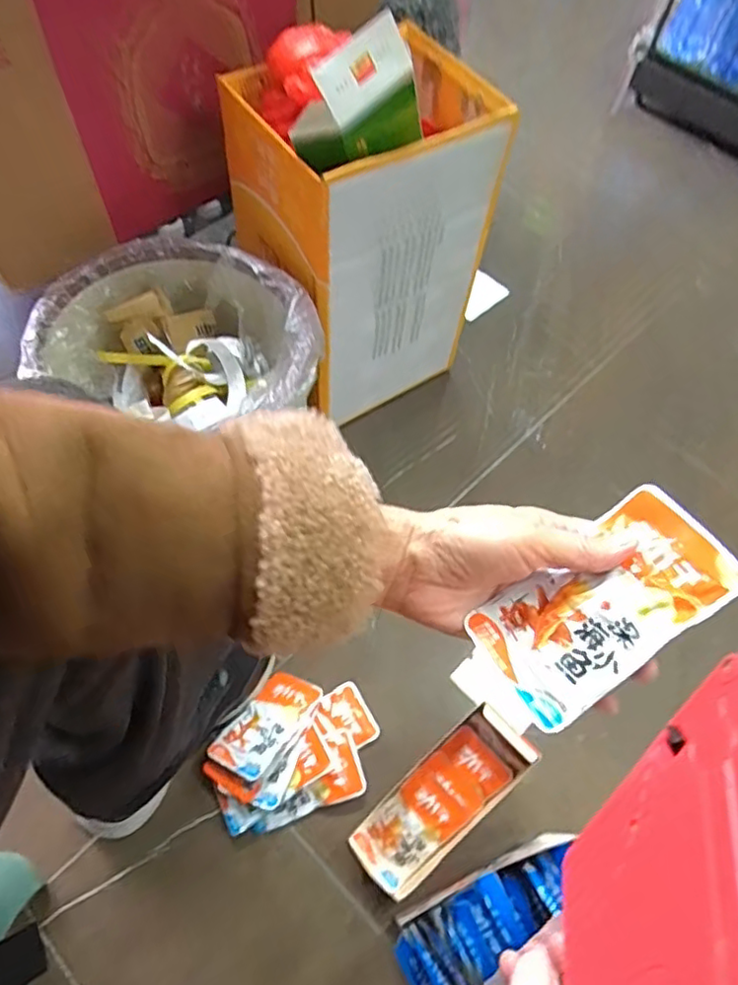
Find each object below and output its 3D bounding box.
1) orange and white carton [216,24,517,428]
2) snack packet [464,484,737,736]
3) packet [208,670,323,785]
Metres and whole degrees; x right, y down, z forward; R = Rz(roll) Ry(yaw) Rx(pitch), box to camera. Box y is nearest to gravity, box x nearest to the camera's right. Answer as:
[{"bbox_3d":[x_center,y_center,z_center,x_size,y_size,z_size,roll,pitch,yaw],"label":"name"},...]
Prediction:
[{"bbox_3d":[-0.012,-0.309,0.810,0.252,0.396,0.208,-25,66,-17],"label":"orange and white carton"},{"bbox_3d":[0.117,0.055,0.312,0.126,0.017,0.065,-35,68,-2],"label":"snack packet"},{"bbox_3d":[-0.110,0.253,0.690,0.064,0.010,0.126,24,45,26],"label":"packet"}]

